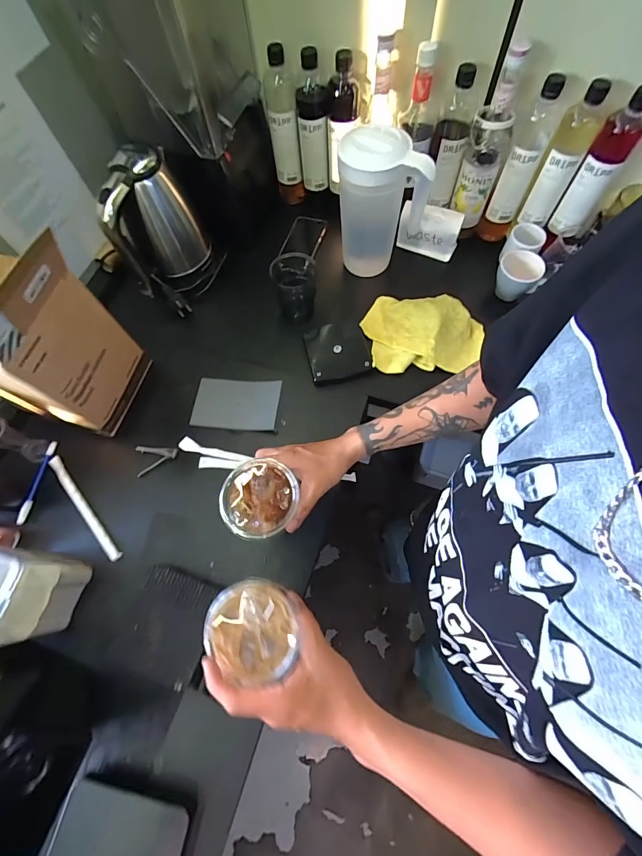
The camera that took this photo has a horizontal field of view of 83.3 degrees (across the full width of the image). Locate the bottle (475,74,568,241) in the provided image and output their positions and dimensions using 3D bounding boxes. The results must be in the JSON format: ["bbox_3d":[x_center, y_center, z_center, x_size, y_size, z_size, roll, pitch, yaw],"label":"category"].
[{"bbox_3d":[0.383,-0.497,0.696,0.059,0.267,0.069,30,72,14],"label":"bottle"}]

